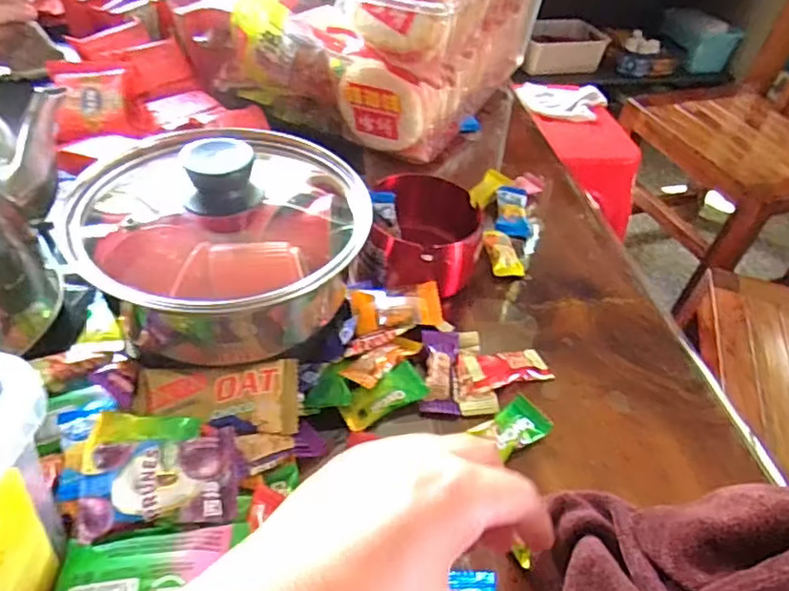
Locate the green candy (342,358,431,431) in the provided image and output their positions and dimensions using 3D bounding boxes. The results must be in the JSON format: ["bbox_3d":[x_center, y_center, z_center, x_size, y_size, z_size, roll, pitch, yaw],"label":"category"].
[{"bbox_3d":[-0.006,0.058,0.352,0.052,0.010,0.023,-23,52,-26],"label":"green candy"}]

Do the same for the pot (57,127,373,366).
[{"bbox_3d":[-0.098,-0.037,0.337,0.140,0.093,0.135,3,45,-4],"label":"pot"}]

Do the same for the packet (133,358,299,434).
[{"bbox_3d":[-0.095,0.055,0.323,0.084,0.017,0.039,2,64,-13],"label":"packet"}]

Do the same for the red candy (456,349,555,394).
[{"bbox_3d":[0.069,0.046,0.375,0.062,0.013,0.025,-11,48,-17],"label":"red candy"}]

